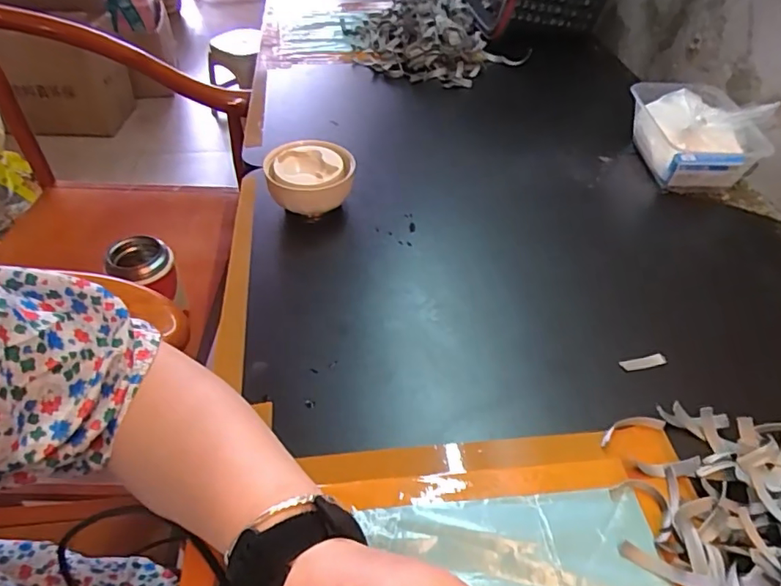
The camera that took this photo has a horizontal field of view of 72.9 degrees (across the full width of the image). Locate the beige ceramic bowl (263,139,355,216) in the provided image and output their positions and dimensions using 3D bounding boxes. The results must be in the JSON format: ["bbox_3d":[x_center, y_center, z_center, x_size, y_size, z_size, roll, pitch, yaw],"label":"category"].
[{"bbox_3d":[-0.084,-0.114,0.557,0.087,0.058,0.081,1,44,-1],"label":"beige ceramic bowl"}]

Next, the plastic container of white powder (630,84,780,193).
[{"bbox_3d":[0.362,-0.191,0.632,0.115,0.079,0.169,3,44,1],"label":"plastic container of white powder"}]

